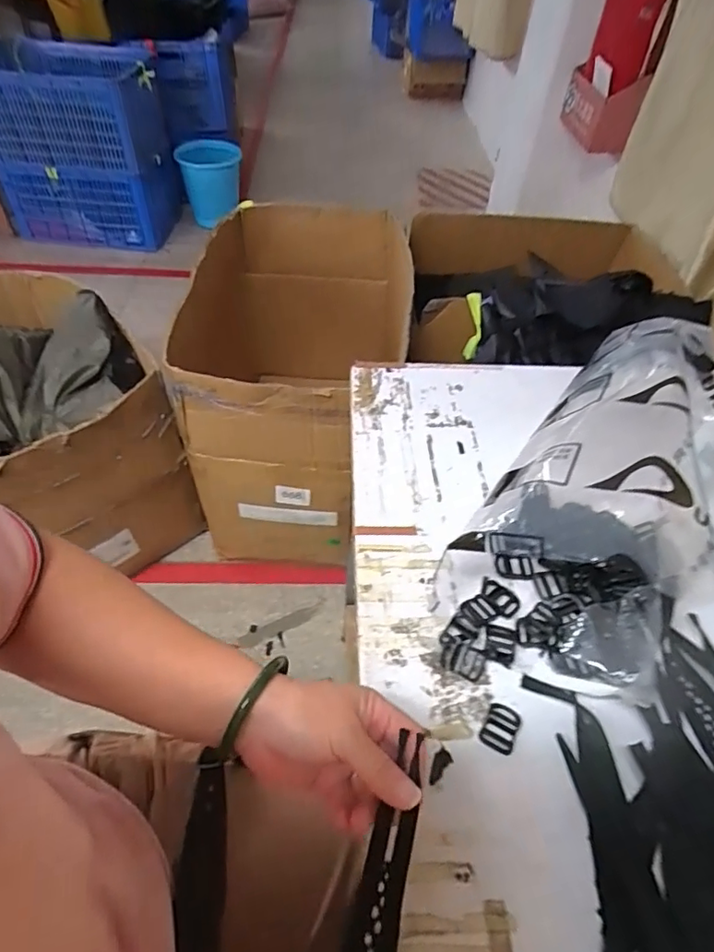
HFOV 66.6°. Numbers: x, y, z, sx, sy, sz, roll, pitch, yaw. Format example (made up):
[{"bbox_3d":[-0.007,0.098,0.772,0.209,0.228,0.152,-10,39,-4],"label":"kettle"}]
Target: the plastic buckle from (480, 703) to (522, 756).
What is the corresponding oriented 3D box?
[{"bbox_3d":[0.115,0.199,0.430,0.025,0.004,0.036,24,52,16],"label":"plastic buckle"}]

